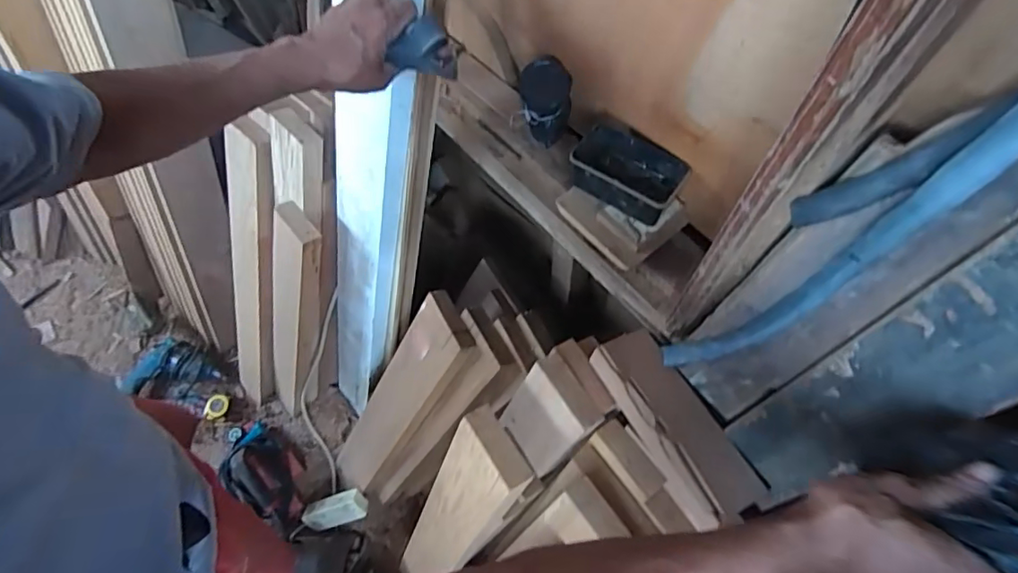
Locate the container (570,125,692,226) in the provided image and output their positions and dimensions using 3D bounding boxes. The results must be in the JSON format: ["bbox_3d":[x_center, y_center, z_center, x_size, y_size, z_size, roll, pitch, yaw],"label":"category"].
[{"bbox_3d":[0.157,-0.149,0.722,0.143,0.057,0.088,32,68,16],"label":"container"}]

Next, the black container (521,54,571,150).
[{"bbox_3d":[0.054,-0.270,0.808,0.074,0.107,0.076,4,64,3],"label":"black container"}]

